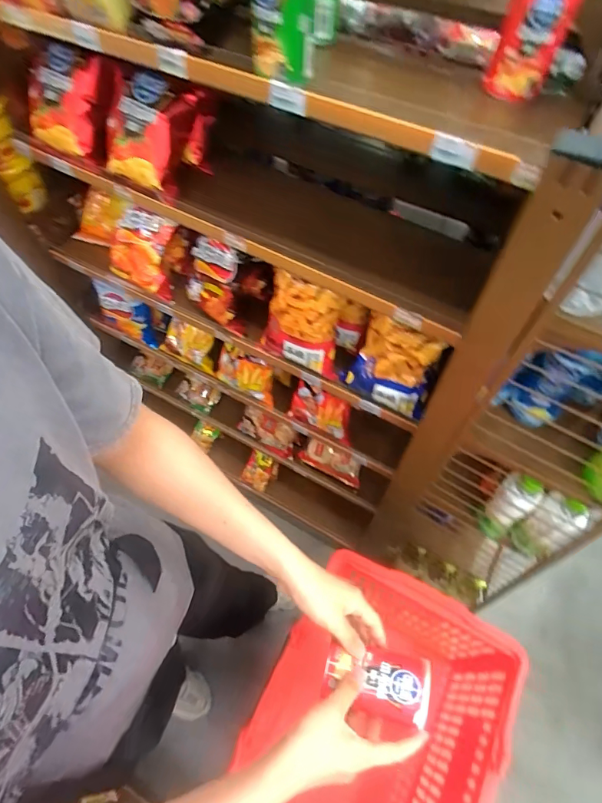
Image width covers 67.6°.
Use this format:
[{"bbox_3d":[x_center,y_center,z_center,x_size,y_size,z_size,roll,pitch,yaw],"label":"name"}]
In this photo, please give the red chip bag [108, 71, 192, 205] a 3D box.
[{"bbox_3d":[-0.246,-0.427,0.750,0.155,0.141,0.093,25,25,15],"label":"red chip bag"}]

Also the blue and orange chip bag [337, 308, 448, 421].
[{"bbox_3d":[0.142,-0.061,0.752,0.149,0.158,0.056,33,63,18],"label":"blue and orange chip bag"}]

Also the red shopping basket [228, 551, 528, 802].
[{"bbox_3d":[0.091,0.485,0.639,0.281,0.219,0.410,25,61,14],"label":"red shopping basket"}]

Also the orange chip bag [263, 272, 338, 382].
[{"bbox_3d":[-0.001,-0.137,0.793,0.155,0.161,0.070,21,60,11],"label":"orange chip bag"}]

